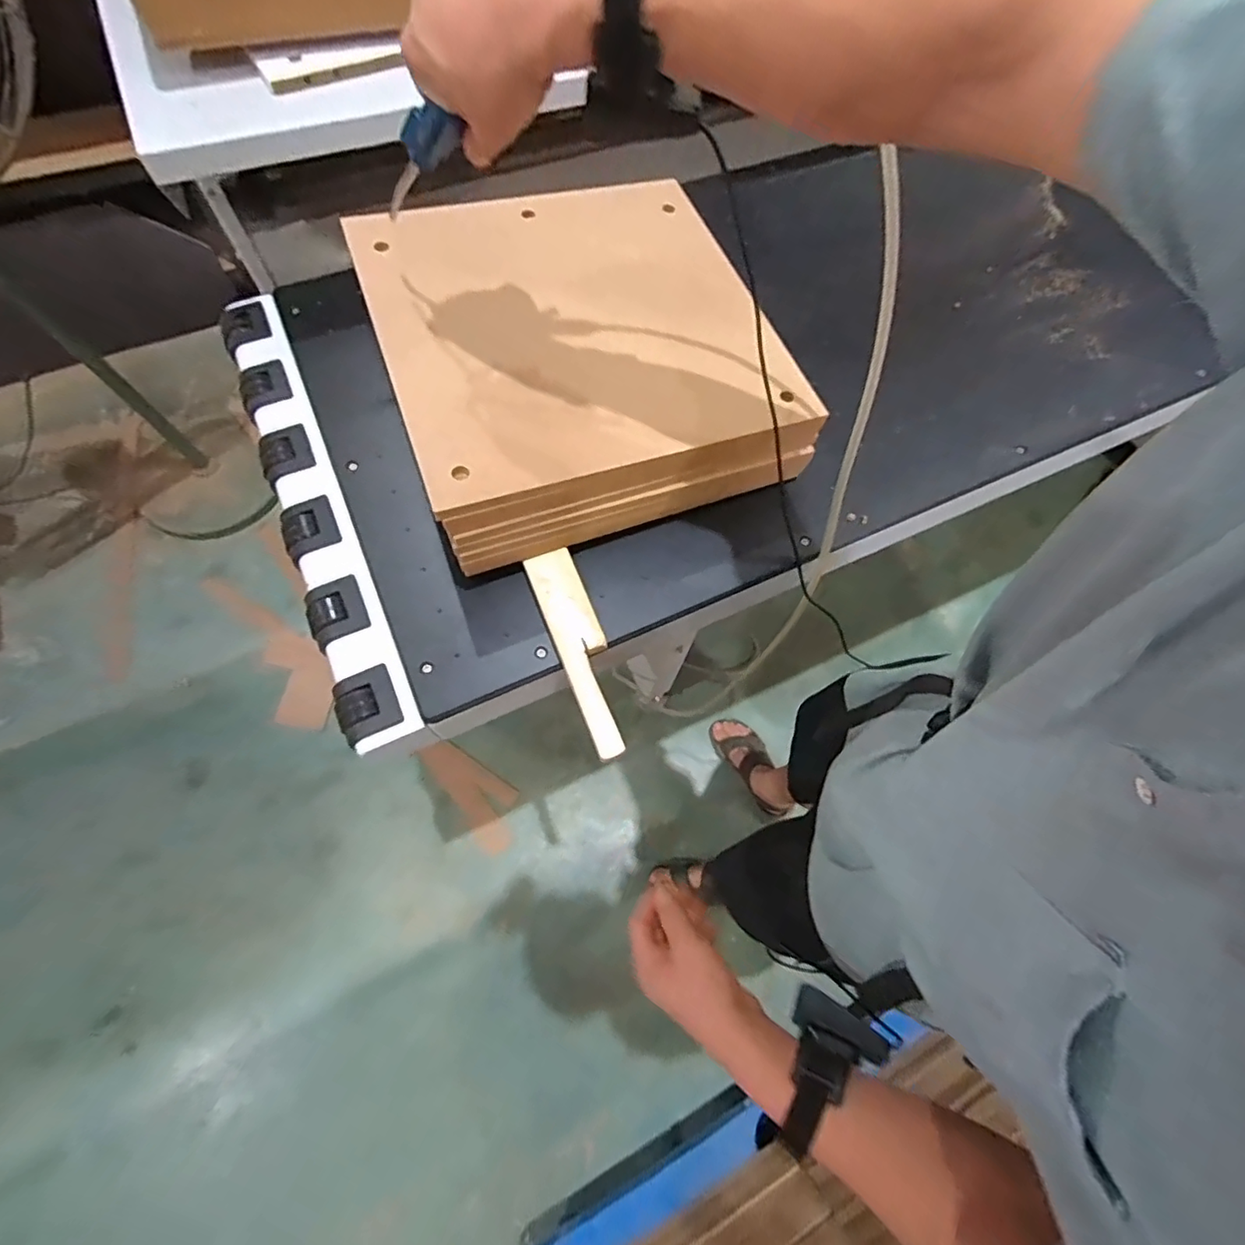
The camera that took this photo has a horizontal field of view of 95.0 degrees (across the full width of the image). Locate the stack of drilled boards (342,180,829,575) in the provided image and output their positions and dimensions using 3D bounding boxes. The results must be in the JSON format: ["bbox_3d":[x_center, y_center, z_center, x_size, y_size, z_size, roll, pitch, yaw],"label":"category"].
[{"bbox_3d":[-0.043,-0.277,0.584,0.359,0.099,0.361,-19,70,-10],"label":"stack of drilled boards"}]

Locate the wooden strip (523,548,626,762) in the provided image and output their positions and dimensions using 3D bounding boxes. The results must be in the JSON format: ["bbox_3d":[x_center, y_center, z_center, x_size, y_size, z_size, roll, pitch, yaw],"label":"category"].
[{"bbox_3d":[-0.037,0.022,0.527,0.047,0.013,0.202,-20,70,-11],"label":"wooden strip"}]

